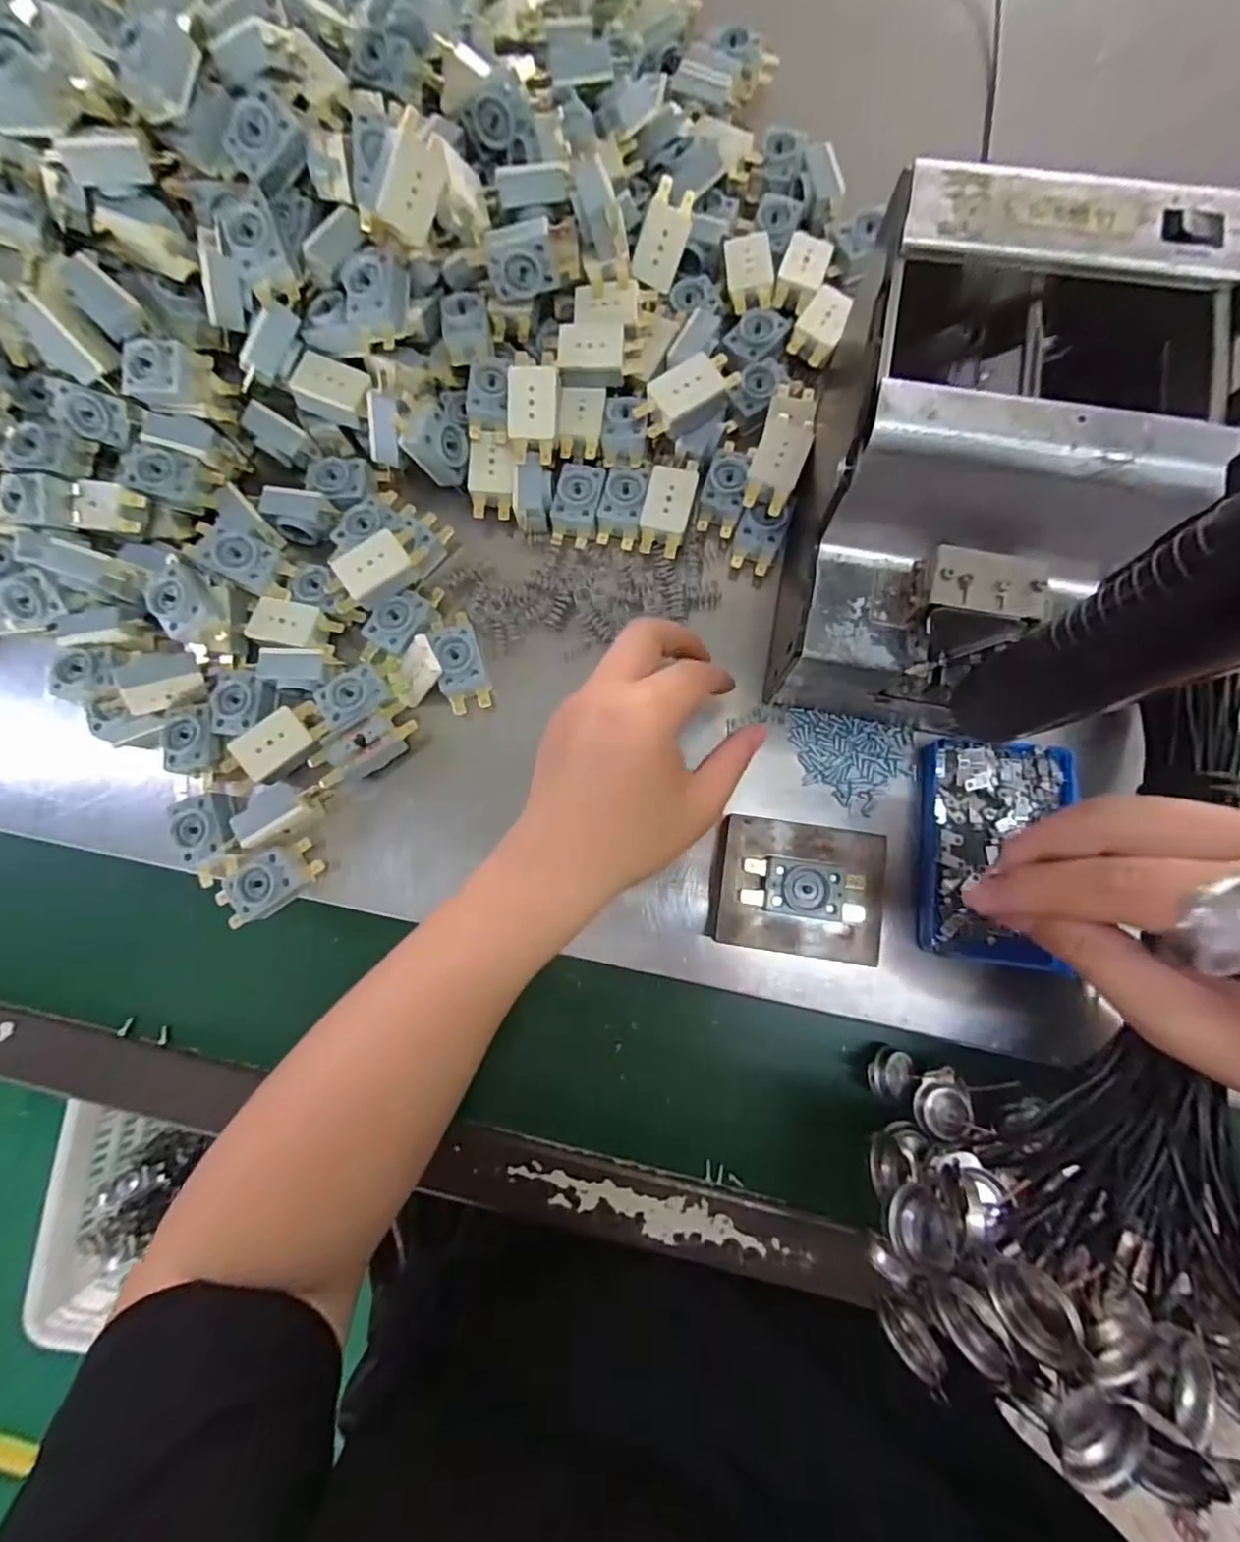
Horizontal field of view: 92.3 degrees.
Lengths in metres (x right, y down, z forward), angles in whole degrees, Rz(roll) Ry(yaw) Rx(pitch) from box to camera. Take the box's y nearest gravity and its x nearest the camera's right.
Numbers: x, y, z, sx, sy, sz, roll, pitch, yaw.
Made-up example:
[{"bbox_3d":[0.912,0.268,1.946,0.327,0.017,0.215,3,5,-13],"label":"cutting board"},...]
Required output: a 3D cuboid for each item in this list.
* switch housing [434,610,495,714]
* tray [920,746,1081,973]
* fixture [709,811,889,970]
[{"bbox_3d":[-0.091,-0.062,0.338,0.026,0.017,0.053,-20,81,0],"label":"switch housing"},{"bbox_3d":[0.195,0.042,0.312,0.073,0.012,0.113,4,82,4],"label":"tray"},{"bbox_3d":[0.089,0.059,0.303,0.081,0.038,0.063,8,82,5],"label":"fixture"}]

